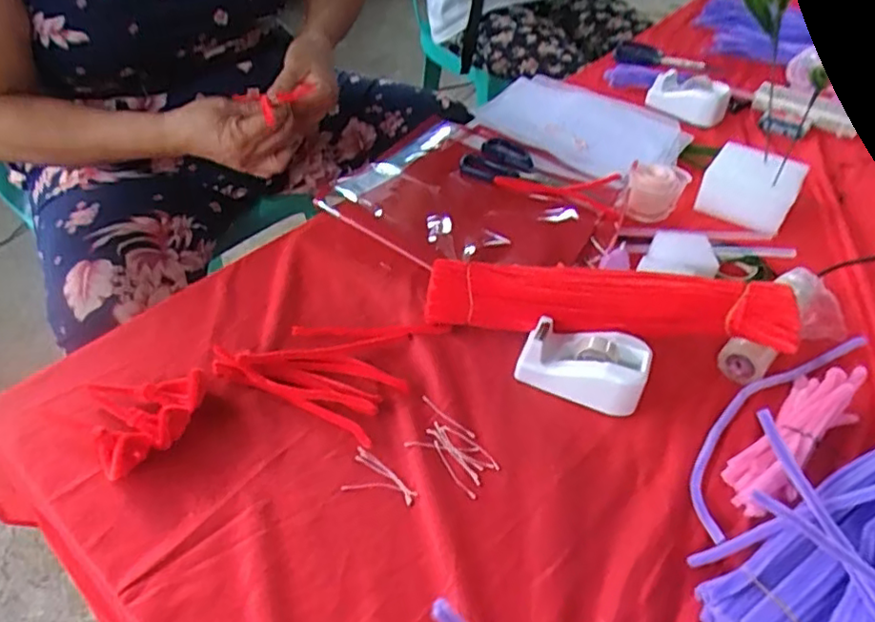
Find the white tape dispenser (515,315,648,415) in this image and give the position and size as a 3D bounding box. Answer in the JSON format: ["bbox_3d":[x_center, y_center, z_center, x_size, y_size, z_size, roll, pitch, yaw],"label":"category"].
[{"bbox_3d":[0.116,0.046,0.502,0.098,0.043,0.052,14,47,13],"label":"white tape dispenser"}]

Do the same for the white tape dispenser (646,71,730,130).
[{"bbox_3d":[0.333,-0.285,0.830,0.061,0.033,0.101,-33,54,-29],"label":"white tape dispenser"}]

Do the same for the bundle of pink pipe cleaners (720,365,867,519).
[{"bbox_3d":[0.272,0.091,0.470,0.163,0.030,0.045,-32,54,-28],"label":"bundle of pink pipe cleaners"}]

